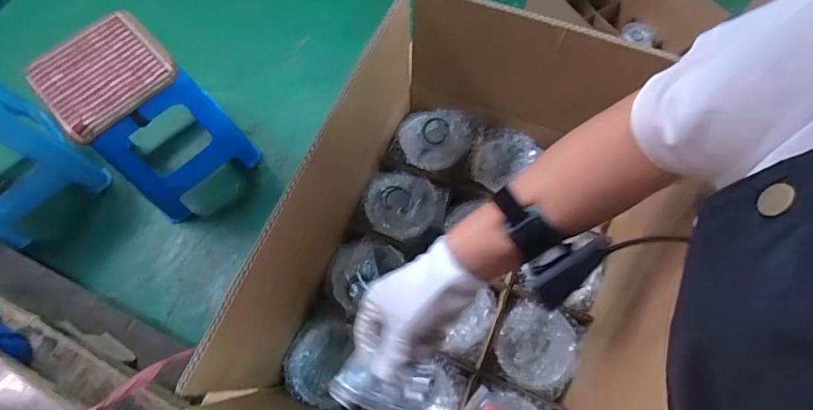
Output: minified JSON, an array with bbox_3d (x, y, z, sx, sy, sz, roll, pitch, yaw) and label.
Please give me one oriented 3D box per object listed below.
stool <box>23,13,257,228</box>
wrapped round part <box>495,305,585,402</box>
[{"bbox_3d":[-0.714,-0.235,1.252,0.336,0.456,0.319,-42,73,-15],"label":"stool"},{"bbox_3d":[0.160,0.175,0.535,0.090,0.037,0.096,18,69,8],"label":"wrapped round part"}]

